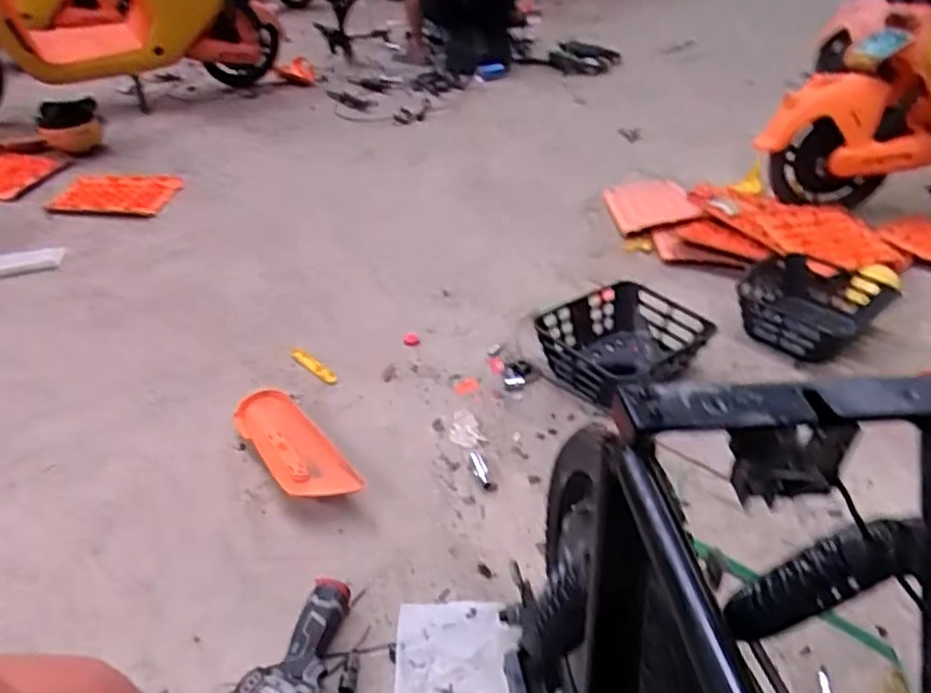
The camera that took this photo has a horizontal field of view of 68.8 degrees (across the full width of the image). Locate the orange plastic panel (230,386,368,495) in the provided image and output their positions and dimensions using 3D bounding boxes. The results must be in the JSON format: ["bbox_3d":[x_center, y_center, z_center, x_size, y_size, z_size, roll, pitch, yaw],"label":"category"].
[{"bbox_3d":[-0.302,0.179,1.207,0.112,0.067,0.339,-24,44,-33],"label":"orange plastic panel"}]

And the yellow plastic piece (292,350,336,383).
[{"bbox_3d":[-0.315,0.042,1.417,0.120,0.024,0.027,30,43,32],"label":"yellow plastic piece"}]

